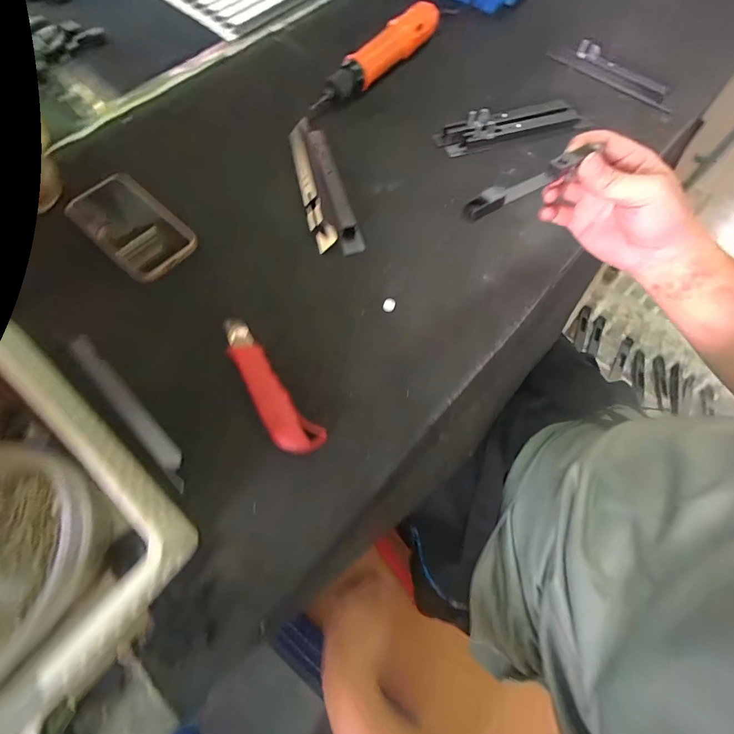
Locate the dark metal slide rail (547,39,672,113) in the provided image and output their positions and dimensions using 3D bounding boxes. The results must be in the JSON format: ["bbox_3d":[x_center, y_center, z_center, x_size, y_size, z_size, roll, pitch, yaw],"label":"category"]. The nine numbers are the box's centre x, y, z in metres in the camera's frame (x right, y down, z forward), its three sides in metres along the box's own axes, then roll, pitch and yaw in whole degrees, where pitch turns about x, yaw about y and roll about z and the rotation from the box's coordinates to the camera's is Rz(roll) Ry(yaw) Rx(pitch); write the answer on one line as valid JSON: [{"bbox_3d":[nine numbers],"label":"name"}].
[{"bbox_3d":[0.375,-0.451,0.531,0.030,0.032,0.198,-42,77,-15],"label":"dark metal slide rail"}]

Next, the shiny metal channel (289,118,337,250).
[{"bbox_3d":[-0.073,-0.238,0.441,0.030,0.026,0.208,-13,71,-6],"label":"shiny metal channel"}]

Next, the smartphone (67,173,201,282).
[{"bbox_3d":[-0.278,-0.168,0.414,0.157,0.012,0.086,40,74,12],"label":"smartphone"}]

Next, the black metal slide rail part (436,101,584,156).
[{"bbox_3d":[0.200,-0.335,0.484,0.200,0.029,0.055,-18,72,-8],"label":"black metal slide rail part"}]

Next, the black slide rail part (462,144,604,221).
[{"bbox_3d":[0.133,-0.153,0.289,0.126,0.013,0.017,-30,74,-12],"label":"black slide rail part"}]

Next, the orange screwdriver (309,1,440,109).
[{"bbox_3d":[0.016,-0.457,0.514,0.046,0.042,0.270,41,74,12],"label":"orange screwdriver"}]

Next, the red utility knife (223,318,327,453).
[{"bbox_3d":[-0.103,0.017,0.343,0.040,0.014,0.165,-37,75,-13],"label":"red utility knife"}]

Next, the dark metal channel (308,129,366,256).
[{"bbox_3d":[-0.042,-0.230,0.441,0.026,0.017,0.205,-14,71,-7],"label":"dark metal channel"}]

